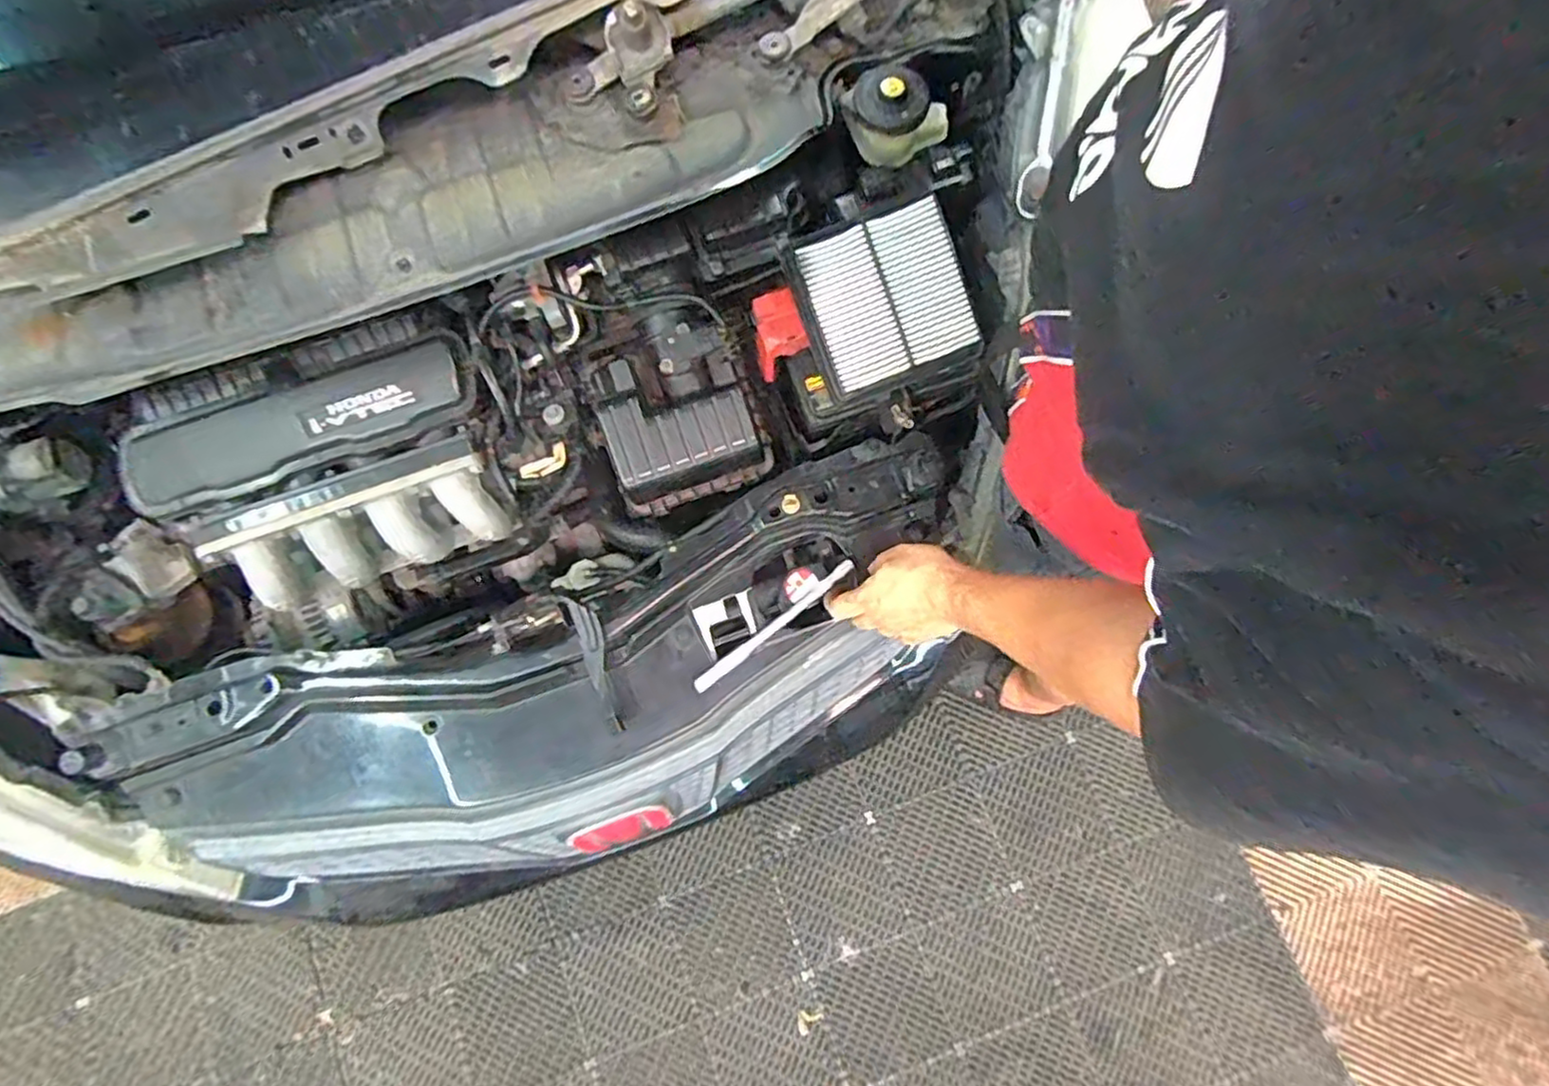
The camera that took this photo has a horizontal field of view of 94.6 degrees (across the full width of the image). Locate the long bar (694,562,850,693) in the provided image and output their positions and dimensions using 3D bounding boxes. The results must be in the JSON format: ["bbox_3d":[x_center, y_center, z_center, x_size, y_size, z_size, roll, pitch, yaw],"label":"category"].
[{"bbox_3d":[0.000,0.086,0.743,0.202,0.014,0.016,-39,81,-2],"label":"long bar"}]

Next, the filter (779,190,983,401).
[{"bbox_3d":[0.105,-0.241,0.706,0.157,0.034,0.162,-18,103,11],"label":"filter"}]

